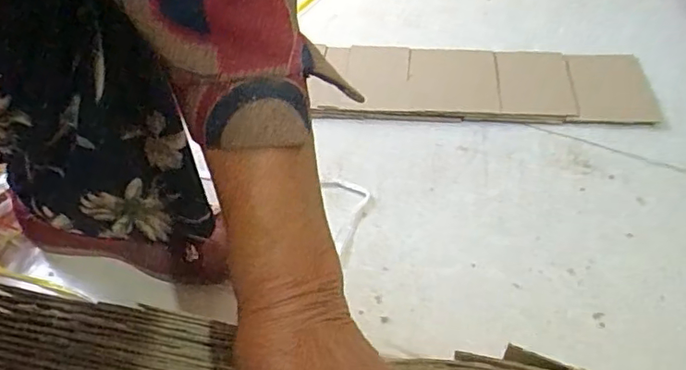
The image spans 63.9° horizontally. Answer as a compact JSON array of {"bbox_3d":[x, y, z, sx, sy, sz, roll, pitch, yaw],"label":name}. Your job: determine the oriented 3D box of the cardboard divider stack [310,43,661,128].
[{"bbox_3d":[0.165,-0.128,0.687,0.394,0.022,0.129,3,48,9],"label":"cardboard divider stack"}]

